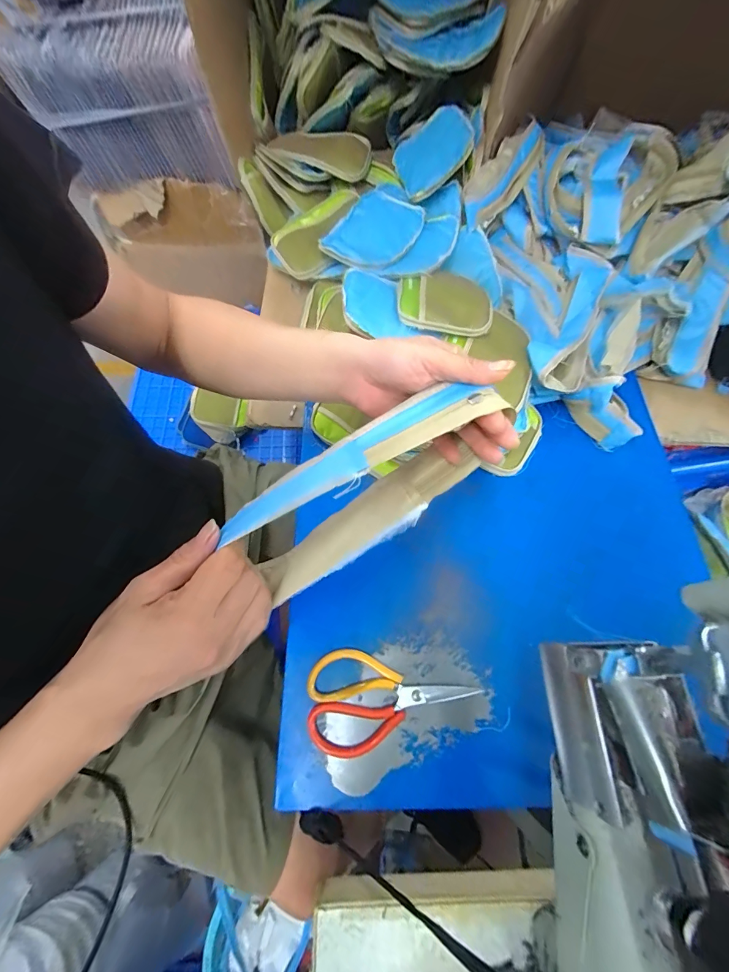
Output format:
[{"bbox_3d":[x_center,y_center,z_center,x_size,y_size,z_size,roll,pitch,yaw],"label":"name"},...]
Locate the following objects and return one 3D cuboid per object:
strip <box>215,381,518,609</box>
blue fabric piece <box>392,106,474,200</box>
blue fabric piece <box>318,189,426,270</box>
[{"bbox_3d":[0.006,0.000,0.305,0.221,0.101,0.080,-28,71,-13],"label":"strip"},{"bbox_3d":[0.123,-0.606,0.659,0.133,0.013,0.166,-28,62,28],"label":"blue fabric piece"},{"bbox_3d":[0.018,-0.438,0.625,0.133,0.014,0.182,26,68,8],"label":"blue fabric piece"}]

